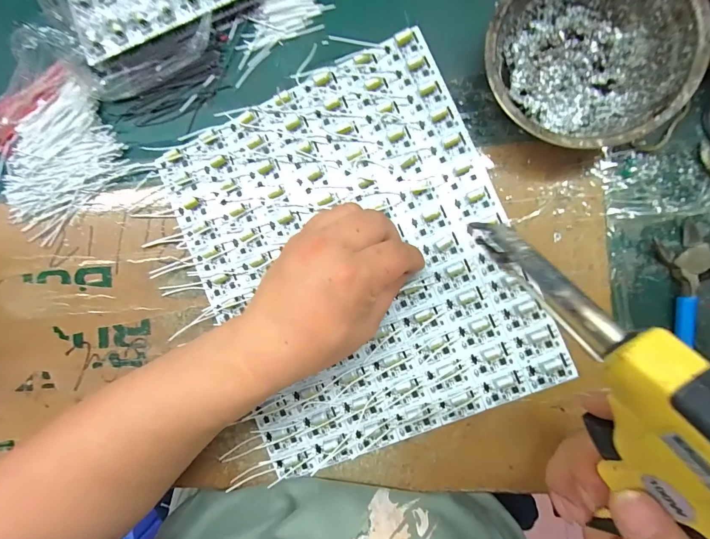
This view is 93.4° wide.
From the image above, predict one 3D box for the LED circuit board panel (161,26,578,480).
[{"bbox_3d":[-0.003,-0.007,0.264,0.240,0.009,0.287,-24,87,7],"label":"LED circuit board panel"}]

